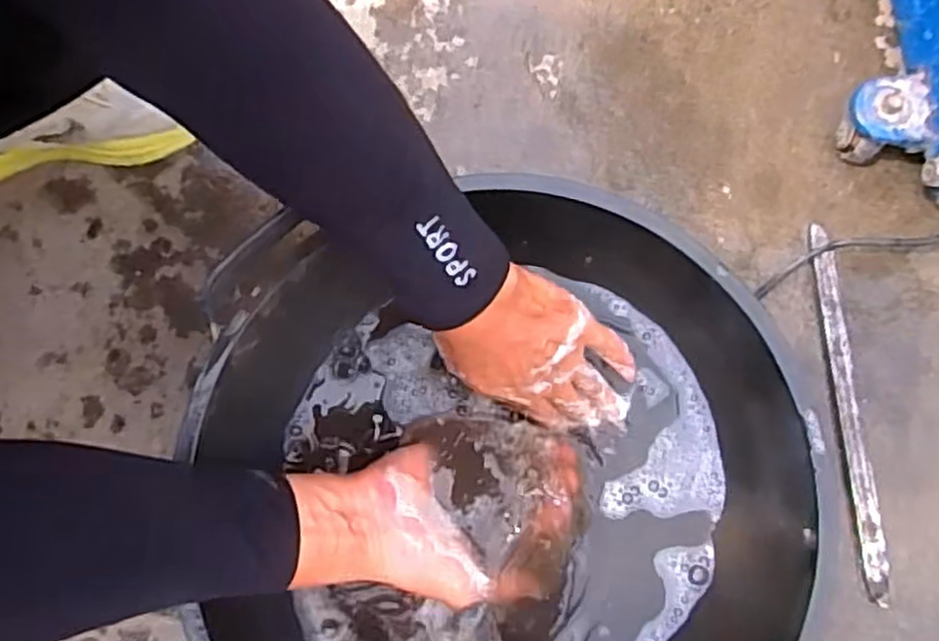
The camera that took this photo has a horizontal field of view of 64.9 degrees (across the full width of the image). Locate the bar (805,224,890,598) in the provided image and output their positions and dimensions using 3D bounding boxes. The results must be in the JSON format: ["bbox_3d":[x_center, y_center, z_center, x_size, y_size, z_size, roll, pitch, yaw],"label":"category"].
[{"bbox_3d":[0.293,0.066,0.571,0.018,0.007,0.286,-4,79,-2],"label":"bar"}]

